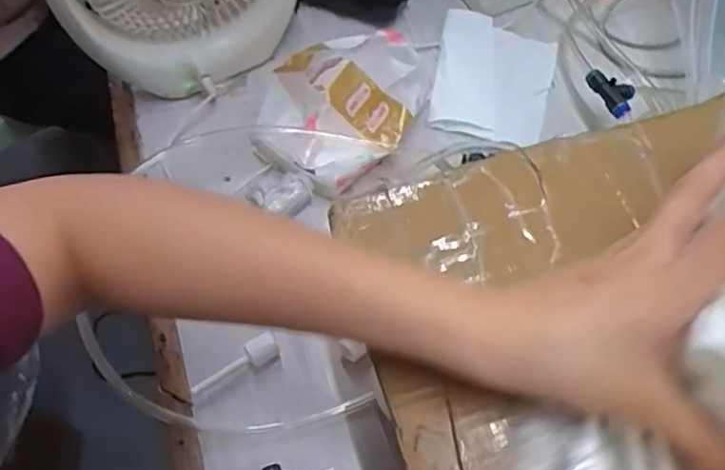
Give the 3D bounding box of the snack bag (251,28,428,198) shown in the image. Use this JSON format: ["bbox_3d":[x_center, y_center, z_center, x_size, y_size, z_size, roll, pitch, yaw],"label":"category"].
[{"bbox_3d":[-0.022,-0.110,0.493,0.139,0.069,0.117,-34,66,-17],"label":"snack bag"}]

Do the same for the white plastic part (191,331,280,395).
[{"bbox_3d":[-0.089,0.089,0.408,0.063,0.014,0.015,-24,63,-12],"label":"white plastic part"}]

